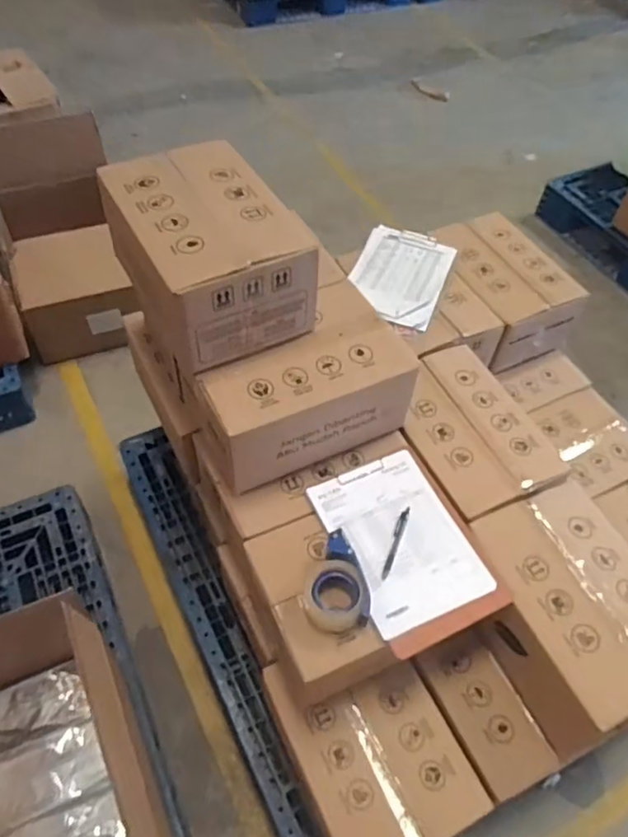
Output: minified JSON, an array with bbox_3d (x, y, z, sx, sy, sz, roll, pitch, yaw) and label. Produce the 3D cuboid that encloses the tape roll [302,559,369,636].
[{"bbox_3d":[0.035,0.275,0.977,0.094,0.062,0.113,1,57,-3],"label":"tape roll"}]

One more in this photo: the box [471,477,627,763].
[{"bbox_3d":[0.445,0.334,1.081,0.266,0.163,0.378,-22,59,-21],"label":"box"}]

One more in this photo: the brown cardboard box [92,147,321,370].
[{"bbox_3d":[-0.185,-0.298,1.068,0.249,0.174,0.360,-23,59,-22],"label":"brown cardboard box"}]

